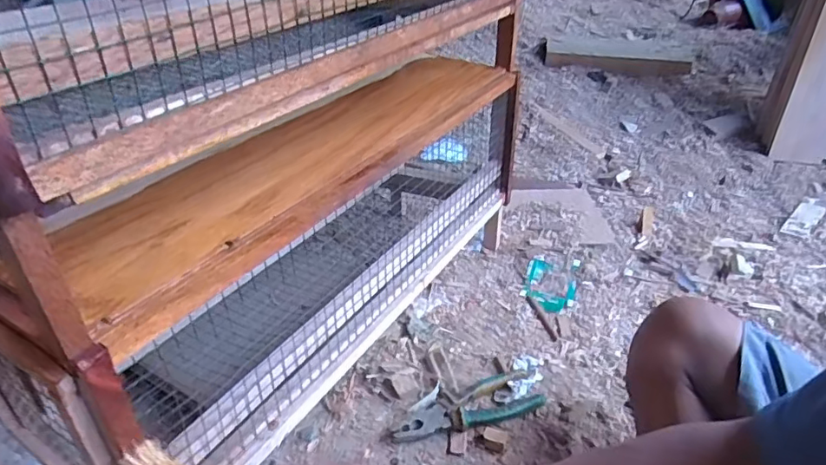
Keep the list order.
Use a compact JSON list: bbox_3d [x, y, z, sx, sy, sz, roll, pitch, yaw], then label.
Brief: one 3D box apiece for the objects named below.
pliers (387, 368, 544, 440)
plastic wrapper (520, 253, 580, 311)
[{"bbox_3d":[0.065,0.212,0.664,0.184,0.025,0.063,-7,36,-10],"label":"pliers"},{"bbox_3d":[0.222,0.079,0.870,0.079,0.008,0.129,13,38,17],"label":"plastic wrapper"}]

